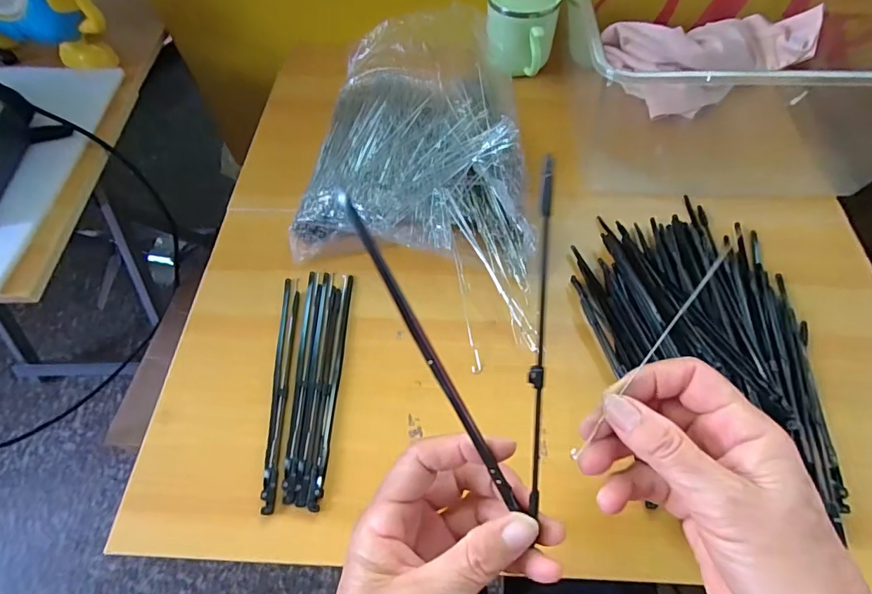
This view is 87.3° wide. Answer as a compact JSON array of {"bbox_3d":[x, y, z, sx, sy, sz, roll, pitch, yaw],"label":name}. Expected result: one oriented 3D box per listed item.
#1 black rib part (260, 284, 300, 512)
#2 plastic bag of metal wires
[{"bbox_3d":[-0.121,0.067,0.360,0.012,0.004,0.186,-4,60,-2],"label":"black rib part"},{"bbox_3d":[-0.014,-0.129,0.428,0.211,0.088,0.330,3,60,3],"label":"plastic bag of metal wires"}]

